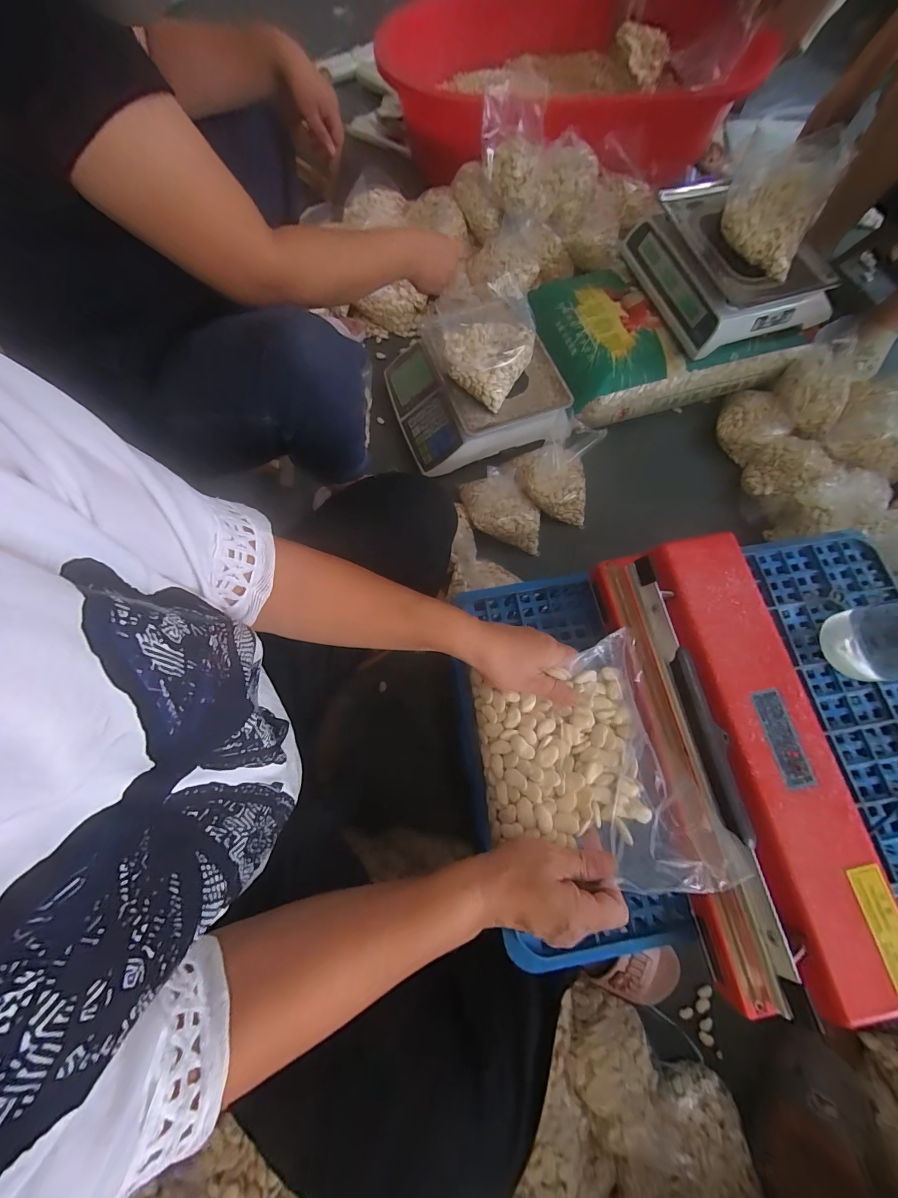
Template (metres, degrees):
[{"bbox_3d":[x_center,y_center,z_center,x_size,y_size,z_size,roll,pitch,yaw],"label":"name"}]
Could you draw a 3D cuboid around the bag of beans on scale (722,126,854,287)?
[{"bbox_3d":[0.623,-0.767,0.748,0.167,0.080,0.267,24,75,8],"label":"bag of beans on scale"}]

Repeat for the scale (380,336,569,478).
[{"bbox_3d":[0.051,-0.470,0.878,0.339,0.100,0.326,-18,74,-5],"label":"scale"}]

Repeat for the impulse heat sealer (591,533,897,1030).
[{"bbox_3d":[0.280,0.143,0.391,0.149,0.086,0.425,-9,73,-2],"label":"impulse heat sealer"}]

